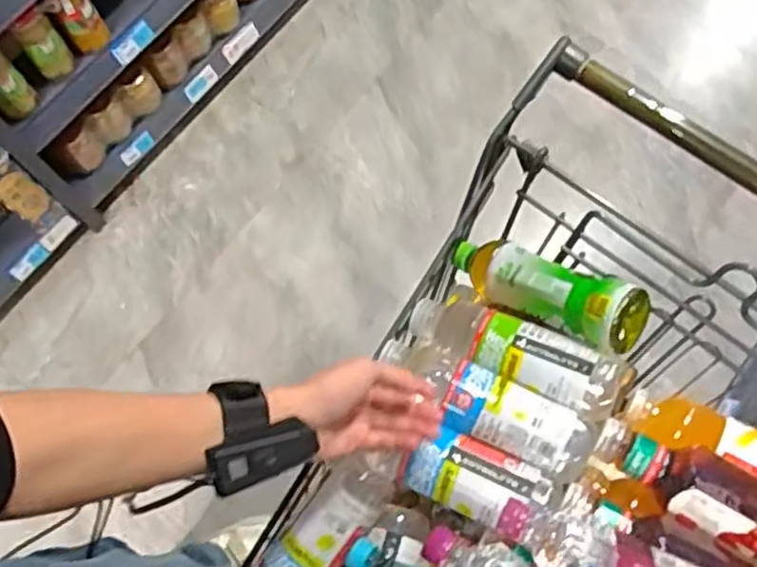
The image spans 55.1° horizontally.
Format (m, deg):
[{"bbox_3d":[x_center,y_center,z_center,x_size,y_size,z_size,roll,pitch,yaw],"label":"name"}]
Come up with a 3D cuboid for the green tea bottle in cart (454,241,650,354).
[{"bbox_3d":[0.160,0.005,0.718,0.200,0.059,0.065,24,74,35],"label":"green tea bottle in cart"}]

